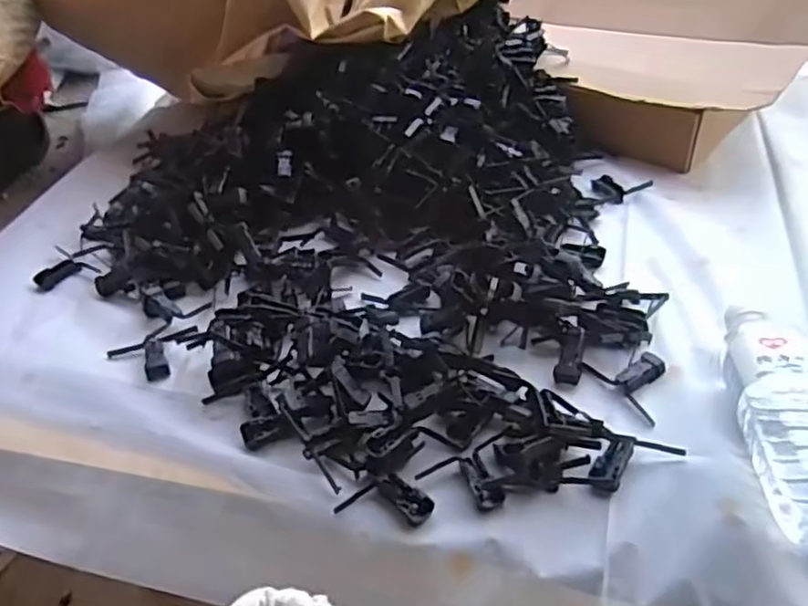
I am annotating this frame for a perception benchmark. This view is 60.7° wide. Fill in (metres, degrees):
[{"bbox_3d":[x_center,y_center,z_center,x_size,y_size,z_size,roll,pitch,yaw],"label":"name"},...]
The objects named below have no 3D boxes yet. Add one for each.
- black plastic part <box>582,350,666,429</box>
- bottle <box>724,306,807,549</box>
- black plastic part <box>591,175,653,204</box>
[{"bbox_3d":[0.197,0.061,0.578,0.051,0.014,0.076,-22,45,-24],"label":"black plastic part"},{"bbox_3d":[0.277,0.080,0.500,0.057,0.055,0.183,1,41,2],"label":"bottle"},{"bbox_3d":[0.255,-0.136,0.817,0.065,0.013,0.045,20,45,22],"label":"black plastic part"}]

